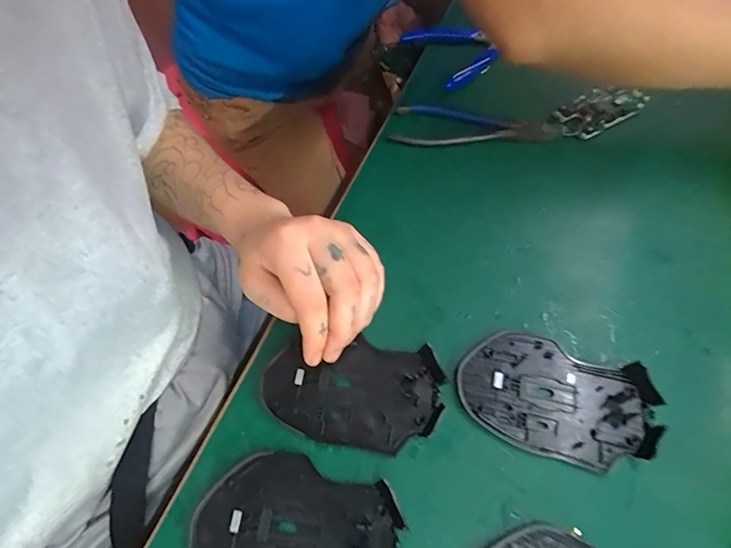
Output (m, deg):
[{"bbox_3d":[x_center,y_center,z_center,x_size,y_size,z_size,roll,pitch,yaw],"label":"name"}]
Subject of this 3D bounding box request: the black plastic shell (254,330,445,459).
[{"bbox_3d":[-0.010,0.074,0.274,0.112,0.011,0.067,10,60,7],"label":"black plastic shell"}]

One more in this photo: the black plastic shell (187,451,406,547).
[{"bbox_3d":[-0.039,0.143,0.234,0.111,0.010,0.072,14,61,10],"label":"black plastic shell"}]

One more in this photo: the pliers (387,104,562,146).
[{"bbox_3d":[0.100,-0.134,0.395,0.148,0.020,0.051,8,60,6],"label":"pliers"}]

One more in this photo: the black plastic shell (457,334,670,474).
[{"bbox_3d":[0.118,0.076,0.266,0.113,0.014,0.070,20,62,13],"label":"black plastic shell"}]

